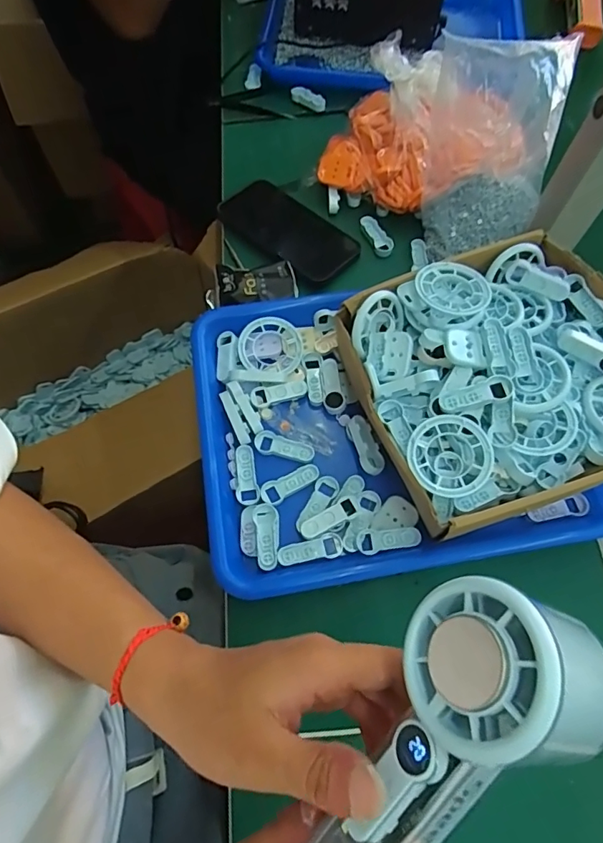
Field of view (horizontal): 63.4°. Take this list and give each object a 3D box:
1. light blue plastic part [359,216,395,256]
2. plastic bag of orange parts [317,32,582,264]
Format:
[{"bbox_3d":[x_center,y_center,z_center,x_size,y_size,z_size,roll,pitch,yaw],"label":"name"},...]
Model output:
[{"bbox_3d":[0.079,-0.194,0.509,0.020,0.013,0.048,-22,69,-11],"label":"light blue plastic part"},{"bbox_3d":[0.139,-0.285,0.457,0.209,0.153,0.128,33,69,12],"label":"plastic bag of orange parts"}]

